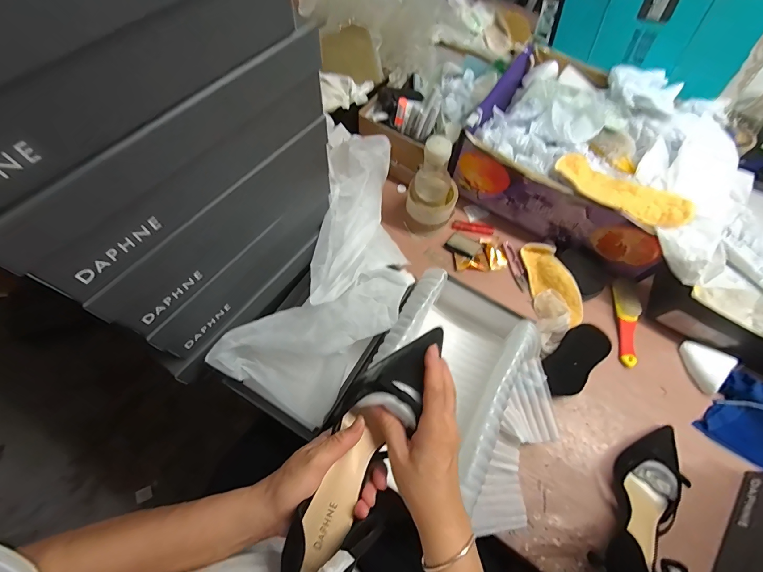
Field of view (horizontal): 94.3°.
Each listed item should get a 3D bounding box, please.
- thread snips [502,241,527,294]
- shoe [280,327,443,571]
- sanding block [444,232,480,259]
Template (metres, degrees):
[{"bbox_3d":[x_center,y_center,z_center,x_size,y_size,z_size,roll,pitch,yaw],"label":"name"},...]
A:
[{"bbox_3d":[0.249,-0.036,0.655,0.020,0.008,0.102,-13,67,-8],"label":"thread snips"},{"bbox_3d":[-0.018,0.143,0.327,0.074,0.067,0.251,25,66,9],"label":"shoe"},{"bbox_3d":[0.152,-0.075,0.666,0.058,0.017,0.041,37,69,13],"label":"sanding block"}]

